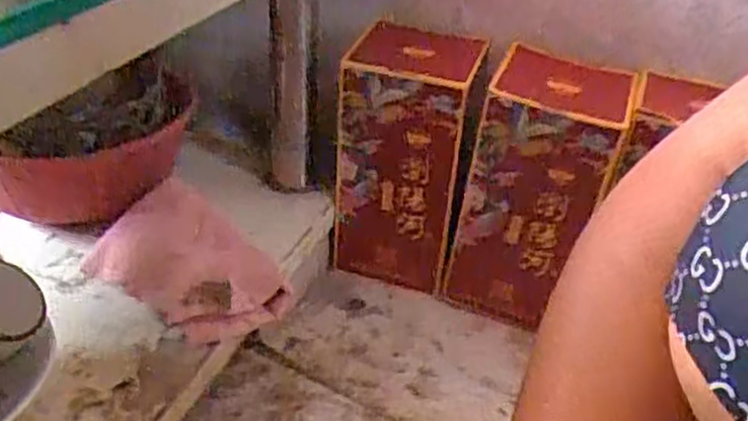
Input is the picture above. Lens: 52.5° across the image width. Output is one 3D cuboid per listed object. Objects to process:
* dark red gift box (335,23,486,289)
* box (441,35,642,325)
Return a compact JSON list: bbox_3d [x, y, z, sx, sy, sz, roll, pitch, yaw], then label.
[{"bbox_3d":[0.033,-0.060,0.876,0.136,0.267,0.141,12,36,9],"label":"dark red gift box"},{"bbox_3d":[0.177,-0.016,0.825,0.135,0.274,0.136,18,37,17],"label":"box"}]

